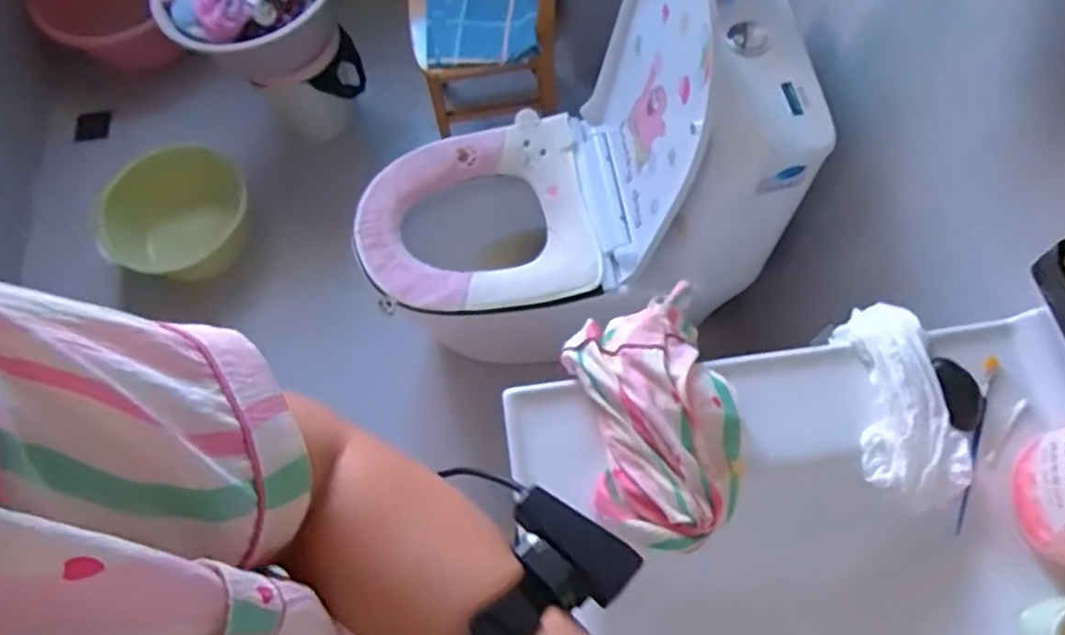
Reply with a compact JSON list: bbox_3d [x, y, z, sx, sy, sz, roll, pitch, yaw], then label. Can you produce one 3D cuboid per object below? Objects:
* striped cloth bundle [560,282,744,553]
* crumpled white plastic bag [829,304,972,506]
[{"bbox_3d":[0.106,0.081,0.561,0.128,0.062,0.221,-11,68,-2],"label":"striped cloth bundle"},{"bbox_3d":[0.322,0.072,0.586,0.072,0.049,0.172,-5,68,1],"label":"crumpled white plastic bag"}]

